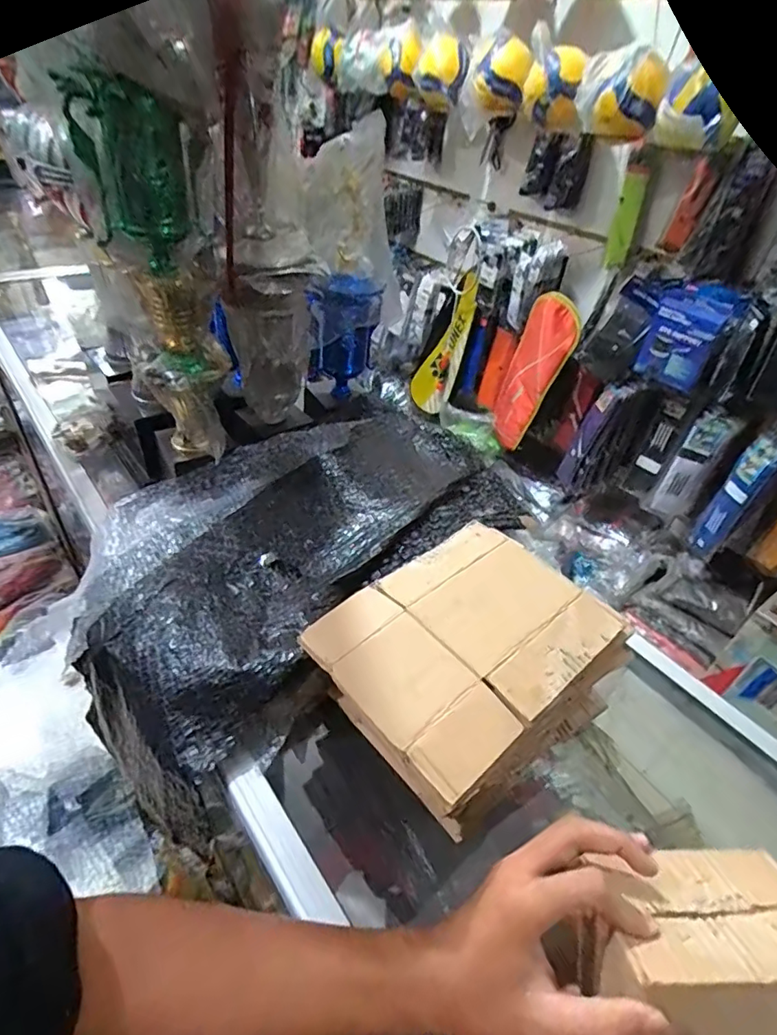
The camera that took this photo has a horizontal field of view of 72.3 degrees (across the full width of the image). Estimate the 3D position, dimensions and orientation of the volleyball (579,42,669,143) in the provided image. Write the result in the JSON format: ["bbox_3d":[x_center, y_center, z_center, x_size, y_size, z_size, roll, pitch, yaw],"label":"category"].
[{"bbox_3d":[0.631,-1.151,1.445,0.202,0.192,0.169,14,41,9],"label":"volleyball"}]

